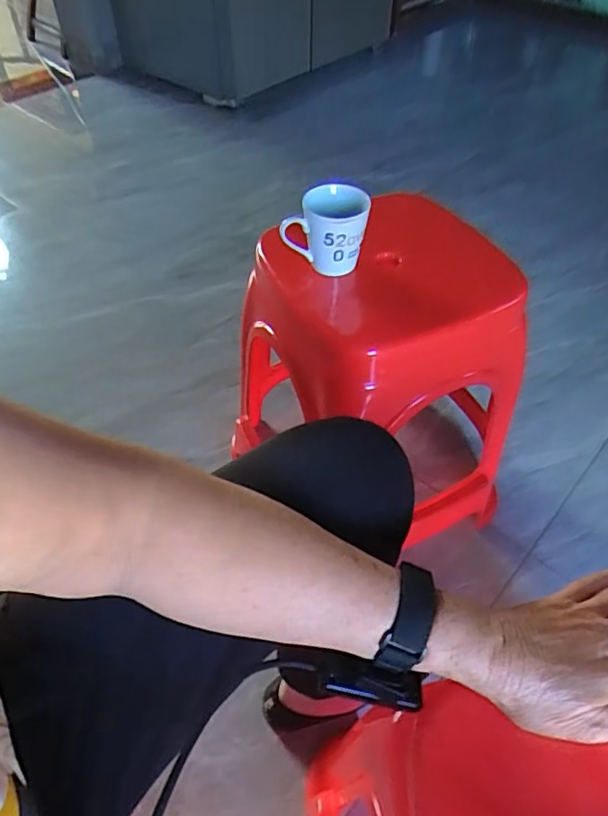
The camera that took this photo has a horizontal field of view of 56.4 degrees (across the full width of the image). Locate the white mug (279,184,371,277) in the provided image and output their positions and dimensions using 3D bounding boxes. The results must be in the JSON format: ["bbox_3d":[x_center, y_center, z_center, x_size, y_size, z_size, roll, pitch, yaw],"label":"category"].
[{"bbox_3d":[0.025,-0.208,0.663,0.098,0.079,0.070,5,50,5],"label":"white mug"}]

